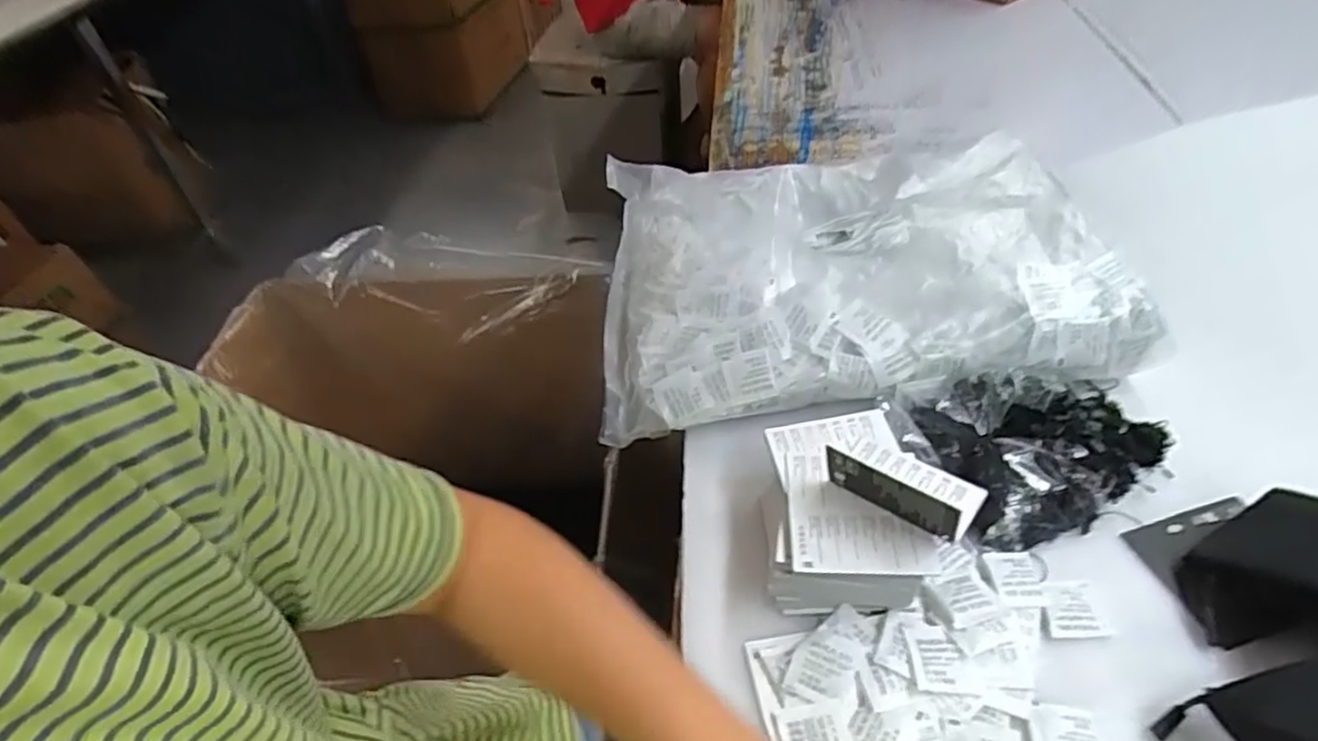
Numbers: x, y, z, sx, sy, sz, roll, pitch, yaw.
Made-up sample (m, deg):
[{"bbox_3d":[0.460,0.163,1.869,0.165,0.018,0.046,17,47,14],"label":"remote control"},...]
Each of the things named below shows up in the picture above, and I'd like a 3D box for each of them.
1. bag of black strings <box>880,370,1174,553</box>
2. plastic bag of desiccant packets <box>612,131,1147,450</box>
[{"bbox_3d":[0.282,0.048,0.531,0.180,0.052,0.137,-18,46,-10],"label":"bag of black strings"},{"bbox_3d":[0.170,-0.101,0.681,0.435,0.098,0.335,-5,45,2],"label":"plastic bag of desiccant packets"}]

